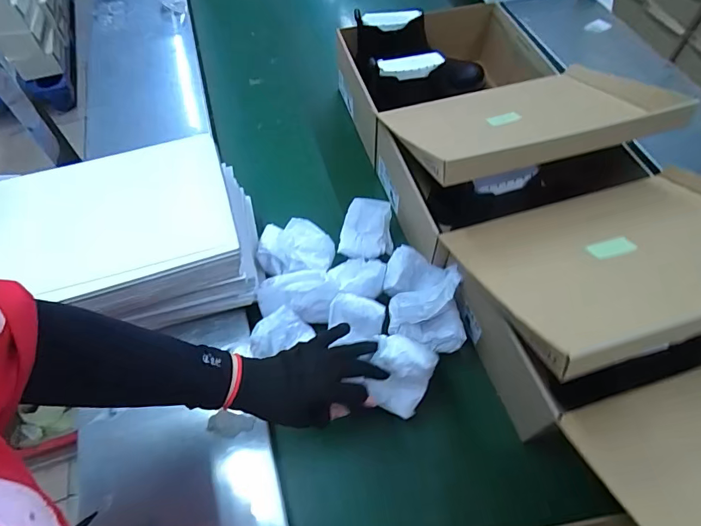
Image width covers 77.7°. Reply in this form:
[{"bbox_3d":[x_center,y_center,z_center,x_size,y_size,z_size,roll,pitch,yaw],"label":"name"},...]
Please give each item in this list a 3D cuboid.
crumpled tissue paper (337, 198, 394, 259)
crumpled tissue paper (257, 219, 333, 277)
[{"bbox_3d":[0.026,-0.048,0.693,0.084,0.042,0.105,6,58,5],"label":"crumpled tissue paper"},{"bbox_3d":[-0.076,-0.026,0.651,0.099,0.046,0.079,2,58,2],"label":"crumpled tissue paper"}]

